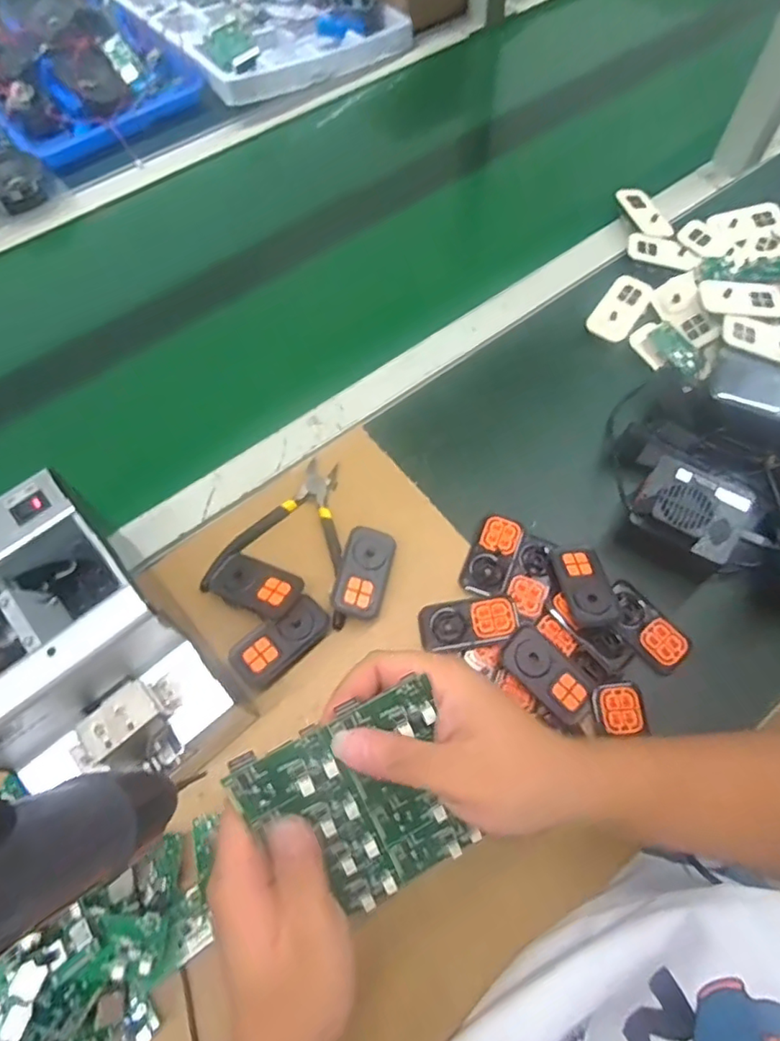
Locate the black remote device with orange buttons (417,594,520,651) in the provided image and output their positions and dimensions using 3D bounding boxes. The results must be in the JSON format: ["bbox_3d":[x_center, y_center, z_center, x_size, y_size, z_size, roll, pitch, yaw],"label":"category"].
[{"bbox_3d":[0.061,0.079,0.445,0.074,0.013,0.036,-7,65,-3],"label":"black remote device with orange buttons"}]

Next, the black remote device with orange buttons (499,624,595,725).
[{"bbox_3d":[0.117,0.113,0.426,0.036,0.011,0.072,-41,71,-16],"label":"black remote device with orange buttons"}]

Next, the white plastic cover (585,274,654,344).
[{"bbox_3d":[0.229,-0.212,0.572,0.041,0.010,0.080,34,70,15],"label":"white plastic cover"}]

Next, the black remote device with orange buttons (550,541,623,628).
[{"bbox_3d":[0.156,0.049,0.457,0.038,0.015,0.070,-7,65,-2],"label":"black remote device with orange buttons"}]

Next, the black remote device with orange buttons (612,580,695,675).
[{"bbox_3d":[0.202,0.082,0.450,0.039,0.010,0.074,-34,69,-14],"label":"black remote device with orange buttons"}]

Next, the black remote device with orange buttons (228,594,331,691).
[{"bbox_3d":[-0.082,0.093,0.441,0.075,0.025,0.037,-40,70,-16],"label":"black remote device with orange buttons"}]

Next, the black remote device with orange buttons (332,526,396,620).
[{"bbox_3d":[-0.021,0.041,0.458,0.039,0.014,0.075,21,59,-10],"label":"black remote device with orange buttons"}]

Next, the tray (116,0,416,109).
[{"bbox_3d":[-0.226,-0.773,0.843,0.321,0.039,0.494,-31,68,-13],"label":"tray"}]

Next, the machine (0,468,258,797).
[{"bbox_3d":[-0.198,0.091,0.372,0.122,0.142,0.171,-38,70,-15],"label":"machine"}]

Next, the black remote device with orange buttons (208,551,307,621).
[{"bbox_3d":[-0.107,0.051,0.455,0.073,0.023,0.038,26,68,12],"label":"black remote device with orange buttons"}]

